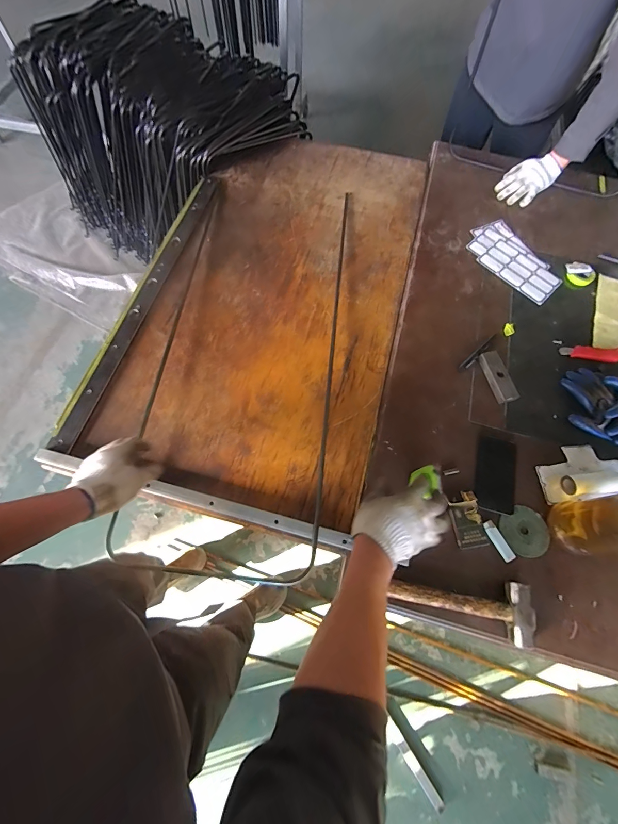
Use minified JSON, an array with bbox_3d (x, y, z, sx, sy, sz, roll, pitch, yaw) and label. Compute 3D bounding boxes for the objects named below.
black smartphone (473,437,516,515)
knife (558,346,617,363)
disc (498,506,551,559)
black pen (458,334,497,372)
[{"bbox_3d":[0.386,0.129,0.693,0.083,0.012,0.153,16,69,5],"label":"black smartphone"},{"bbox_3d":[0.691,-0.142,0.812,0.154,0.013,0.046,5,69,1],"label":"knife"},{"bbox_3d":[0.422,0.233,0.649,0.089,0.006,0.087,0,65,1],"label":"disc"},{"bbox_3d":[0.407,-0.145,0.799,0.139,0.017,0.017,-41,75,-15],"label":"black pen"}]

